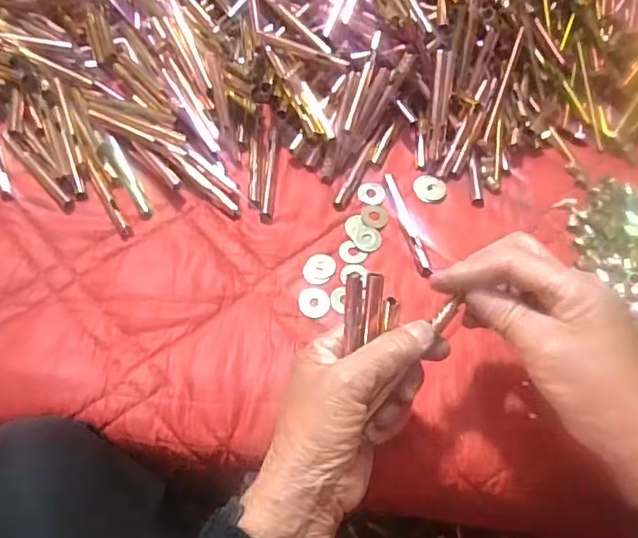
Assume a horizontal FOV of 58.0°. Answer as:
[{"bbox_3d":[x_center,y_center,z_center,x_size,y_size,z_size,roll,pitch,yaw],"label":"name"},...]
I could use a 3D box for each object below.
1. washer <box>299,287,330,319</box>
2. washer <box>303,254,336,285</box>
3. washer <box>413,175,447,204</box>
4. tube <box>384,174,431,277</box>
[{"bbox_3d":[-0.003,0.024,0.420,0.023,0.004,0.023,1,64,-2],"label":"washer"},{"bbox_3d":[0.000,-0.001,0.438,0.022,0.004,0.027,27,66,11],"label":"washer"},{"bbox_3d":[0.092,-0.067,0.477,0.027,0.004,0.024,30,66,12],"label":"washer"},{"bbox_3d":[0.070,-0.037,0.451,0.010,0.010,0.094,-13,65,-9],"label":"tube"}]

